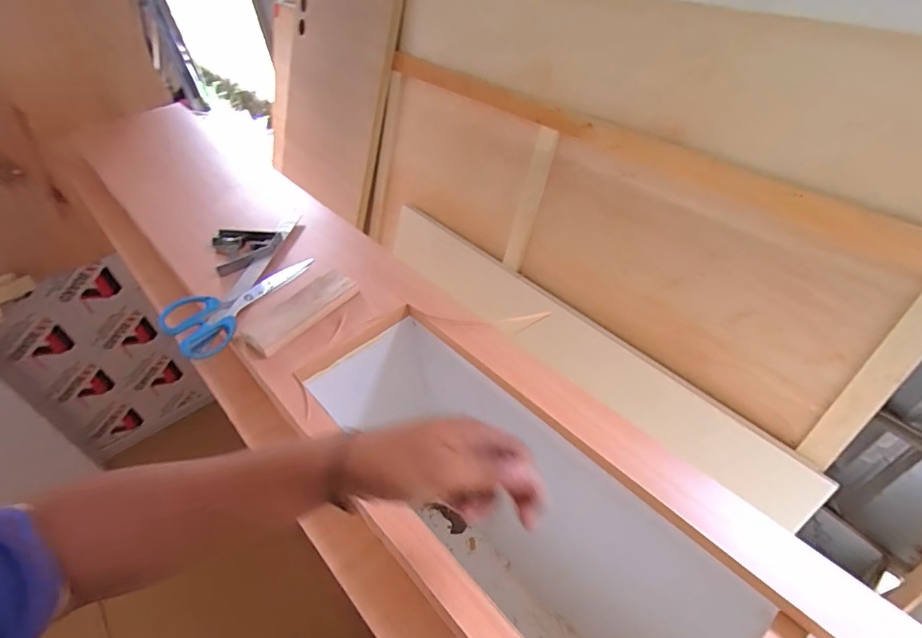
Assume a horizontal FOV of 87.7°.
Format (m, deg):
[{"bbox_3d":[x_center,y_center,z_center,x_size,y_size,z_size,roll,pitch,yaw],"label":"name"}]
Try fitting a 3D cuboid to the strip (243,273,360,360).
[{"bbox_3d":[-0.204,-0.012,0.613,0.064,0.017,0.148,31,54,30],"label":"strip"}]

